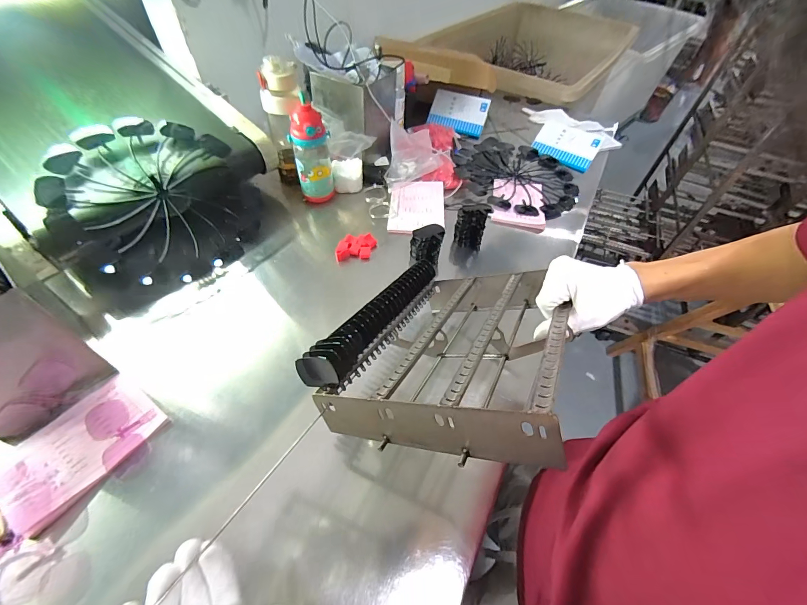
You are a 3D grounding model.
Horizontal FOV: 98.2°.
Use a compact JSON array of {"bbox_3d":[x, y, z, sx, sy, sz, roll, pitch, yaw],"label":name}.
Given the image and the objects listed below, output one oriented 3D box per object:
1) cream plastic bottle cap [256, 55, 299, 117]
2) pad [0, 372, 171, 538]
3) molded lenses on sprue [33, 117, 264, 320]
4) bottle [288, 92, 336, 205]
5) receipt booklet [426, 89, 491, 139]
[{"bbox_3d":[-0.255,-0.443,0.711,0.068,0.091,0.064,2,52,-3],"label":"cream plastic bottle cap"},{"bbox_3d":[-0.431,0.186,0.467,0.131,0.019,0.170,31,56,19],"label":"pad"},{"bbox_3d":[-0.477,-0.201,0.676,0.270,0.190,0.342,37,58,22],"label":"molded lenses on sprue"},{"bbox_3d":[-0.200,-0.324,0.762,0.081,0.203,0.069,-9,53,-11],"label":"bottle"},{"bbox_3d":[0.169,-0.580,1.069,0.169,0.015,0.135,16,85,1],"label":"receipt booklet"}]

